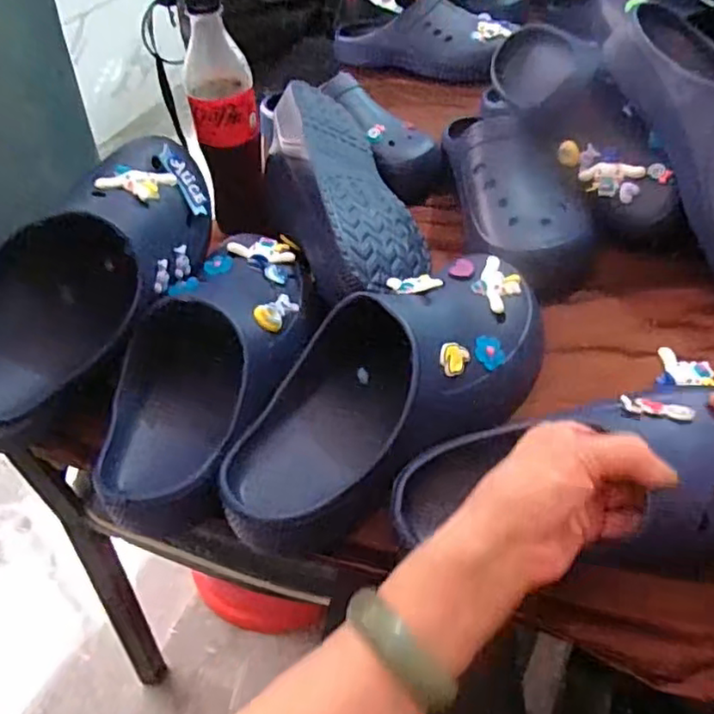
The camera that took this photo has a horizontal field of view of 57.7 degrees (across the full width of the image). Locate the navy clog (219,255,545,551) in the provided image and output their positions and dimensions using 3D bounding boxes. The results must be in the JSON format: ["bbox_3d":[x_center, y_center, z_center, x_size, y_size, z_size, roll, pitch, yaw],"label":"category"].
[{"bbox_3d":[0.025,0.017,0.471,0.294,0.089,0.129,-36,52,-28],"label":"navy clog"}]

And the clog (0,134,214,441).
[{"bbox_3d":[-0.204,-0.059,0.508,0.104,0.108,0.285,9,46,14],"label":"clog"}]

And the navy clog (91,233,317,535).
[{"bbox_3d":[-0.104,0.001,0.502,0.117,0.082,0.278,10,46,14],"label":"navy clog"}]

